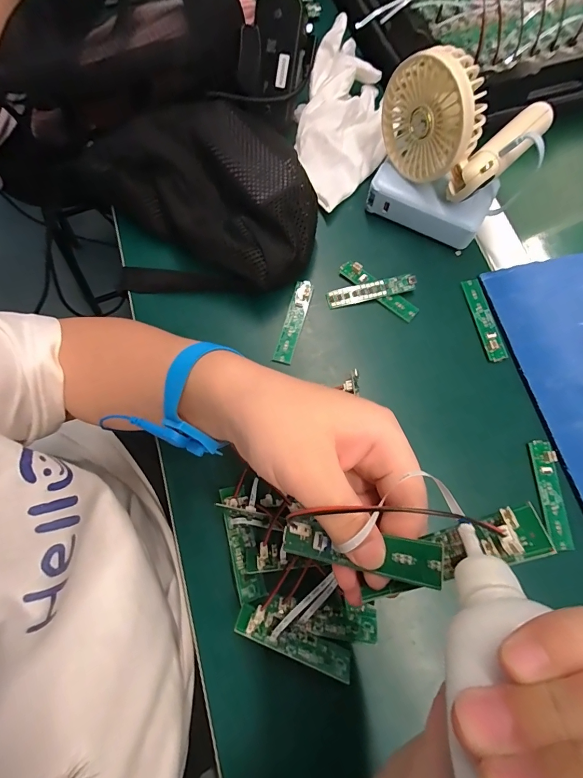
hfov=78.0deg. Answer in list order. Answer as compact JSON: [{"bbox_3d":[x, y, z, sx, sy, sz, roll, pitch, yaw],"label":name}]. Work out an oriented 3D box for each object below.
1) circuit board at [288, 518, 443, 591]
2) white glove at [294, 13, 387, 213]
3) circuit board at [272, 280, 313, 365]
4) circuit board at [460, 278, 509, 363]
[{"bbox_3d":[0.028,0.075,0.171,0.082,0.010,0.018,-9,69,38],"label":"circuit board"},{"bbox_3d":[0.052,-0.288,0.384,0.095,0.050,0.208,0,74,-1],"label":"white glove"},{"bbox_3d":[0.003,-0.066,0.340,0.018,0.006,0.083,16,74,4],"label":"circuit board"},{"bbox_3d":[0.181,-0.066,0.338,0.017,0.007,0.085,-10,74,-3],"label":"circuit board"}]

